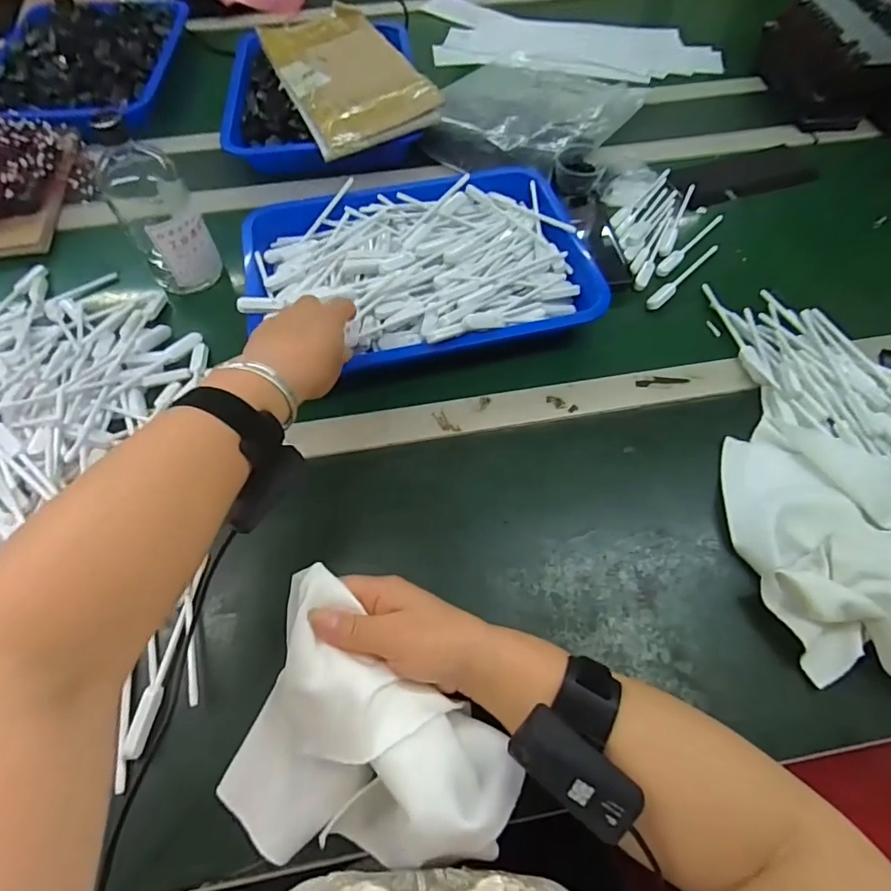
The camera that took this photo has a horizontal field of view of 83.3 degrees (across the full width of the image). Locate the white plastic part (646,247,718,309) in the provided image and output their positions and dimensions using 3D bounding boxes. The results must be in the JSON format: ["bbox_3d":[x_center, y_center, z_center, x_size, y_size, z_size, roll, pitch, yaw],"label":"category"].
[{"bbox_3d":[0.280,-0.198,0.583,0.135,0.010,0.018,-40,67,-21],"label":"white plastic part"}]

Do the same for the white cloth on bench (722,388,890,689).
[{"bbox_3d":[0.343,0.072,0.398,0.214,0.043,0.246,3,59,1],"label":"white cloth on bench"}]

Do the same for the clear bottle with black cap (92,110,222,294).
[{"bbox_3d":[-0.294,-0.236,0.523,0.063,0.146,0.070,35,65,19],"label":"clear bottle with black cap"}]

